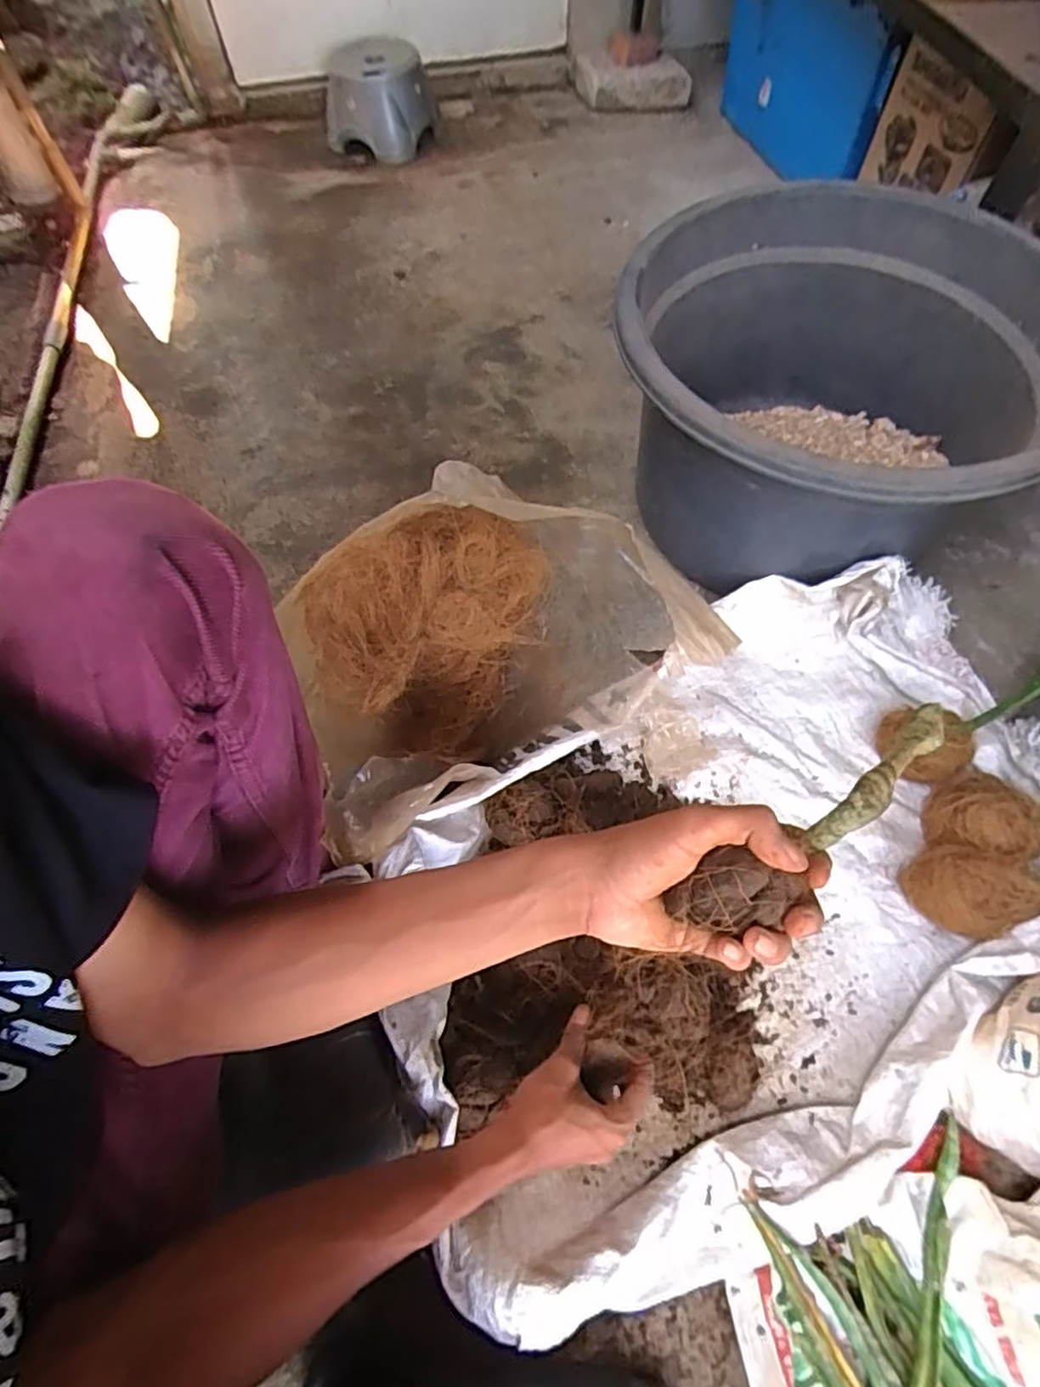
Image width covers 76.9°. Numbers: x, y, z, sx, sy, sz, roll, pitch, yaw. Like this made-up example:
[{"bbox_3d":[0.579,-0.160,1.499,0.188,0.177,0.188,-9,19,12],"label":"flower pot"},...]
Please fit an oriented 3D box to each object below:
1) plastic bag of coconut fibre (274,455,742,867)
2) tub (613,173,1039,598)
[{"bbox_3d":[-0.043,-0.054,0.713,0.391,0.211,0.309,-26,65,-13],"label":"plastic bag of coconut fibre"},{"bbox_3d":[0.358,-0.336,0.781,0.487,0.266,0.471,0,62,0],"label":"tub"}]

